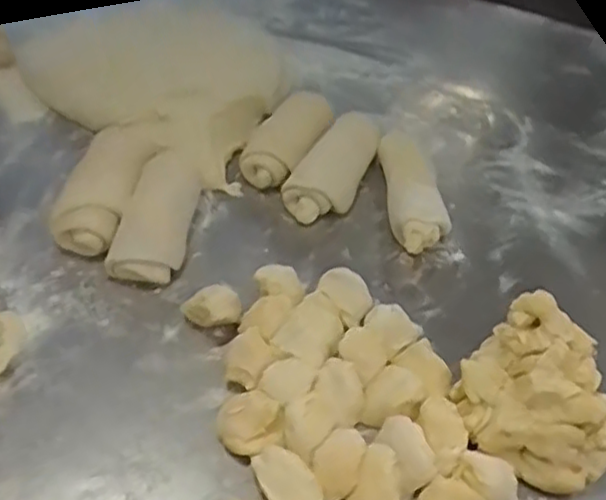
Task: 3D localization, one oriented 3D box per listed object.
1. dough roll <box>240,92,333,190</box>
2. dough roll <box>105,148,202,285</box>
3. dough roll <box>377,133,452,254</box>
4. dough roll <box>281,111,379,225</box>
[{"bbox_3d":[-0.018,-0.117,0.747,0.059,0.047,0.143,23,47,17],"label":"dough roll"},{"bbox_3d":[-0.135,-0.039,0.657,0.063,0.060,0.150,9,43,2],"label":"dough roll"},{"bbox_3d":[0.107,-0.061,0.690,0.054,0.039,0.162,-2,44,-9],"label":"dough roll"},{"bbox_3d":[0.036,-0.086,0.717,0.061,0.038,0.154,23,46,17],"label":"dough roll"}]

